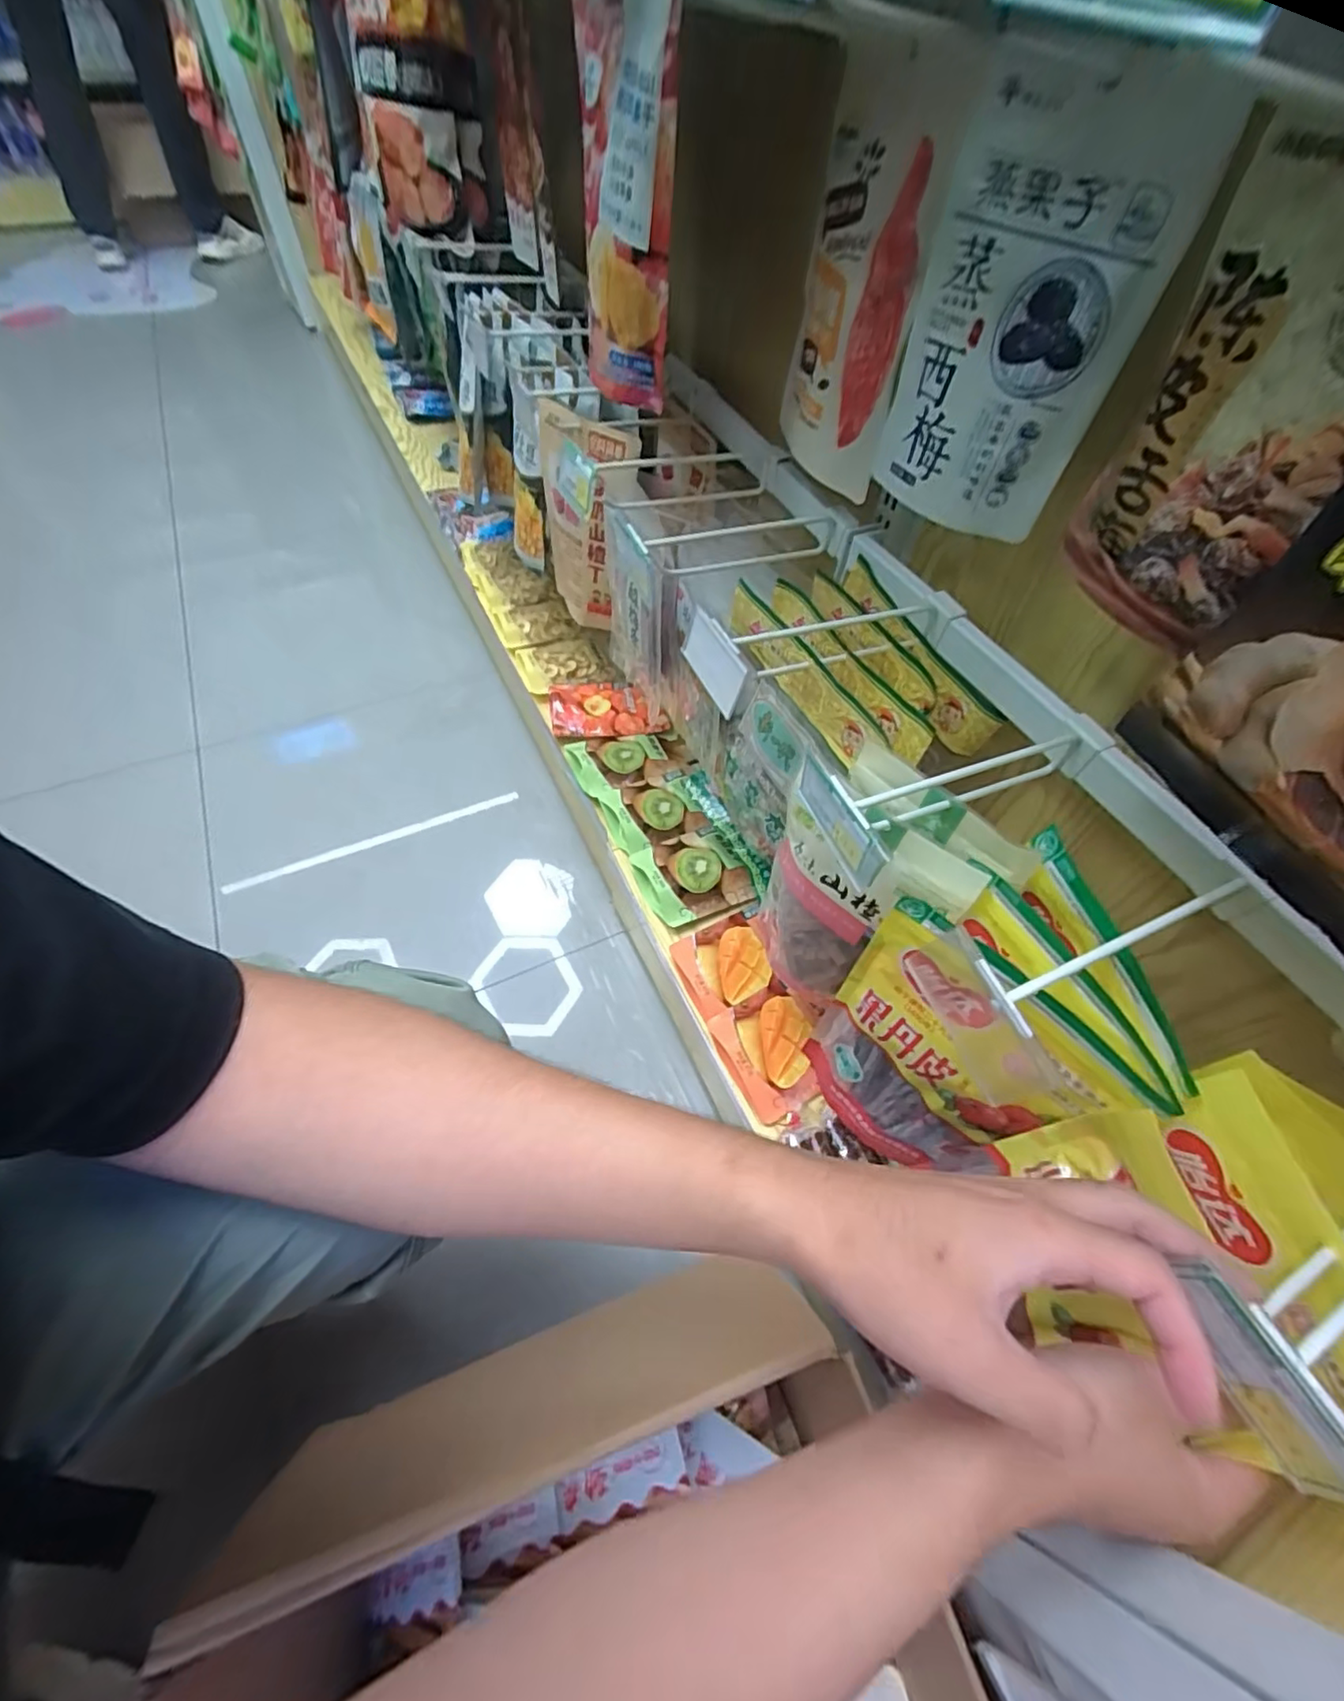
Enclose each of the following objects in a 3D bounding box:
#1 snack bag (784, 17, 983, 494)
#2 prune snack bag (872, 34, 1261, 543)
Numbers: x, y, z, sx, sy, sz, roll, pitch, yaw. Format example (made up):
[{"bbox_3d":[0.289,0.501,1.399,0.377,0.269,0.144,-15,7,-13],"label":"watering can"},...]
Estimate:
[{"bbox_3d":[0.129,-0.393,0.452,0.033,0.237,0.168,-14,57,-13],"label":"snack bag"},{"bbox_3d":[0.196,-0.305,0.372,0.030,0.207,0.133,-32,66,-25],"label":"prune snack bag"}]

